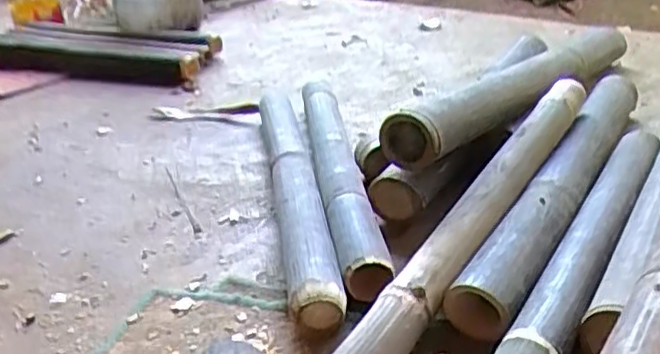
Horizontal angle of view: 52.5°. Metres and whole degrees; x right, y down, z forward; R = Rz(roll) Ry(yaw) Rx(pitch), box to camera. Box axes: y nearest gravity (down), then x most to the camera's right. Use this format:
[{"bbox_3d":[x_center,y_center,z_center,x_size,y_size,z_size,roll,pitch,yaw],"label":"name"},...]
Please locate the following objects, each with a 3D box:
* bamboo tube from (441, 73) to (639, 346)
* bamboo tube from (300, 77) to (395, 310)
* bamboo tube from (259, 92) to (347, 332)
[{"bbox_3d":[0.326,-0.003,0.921,0.068,0.066,0.650,13,34,31],"label":"bamboo tube"},{"bbox_3d":[0.010,-0.017,1.036,0.062,0.057,0.667,-8,29,-3],"label":"bamboo tube"},{"bbox_3d":[-0.055,0.011,0.995,0.067,0.058,0.620,-9,29,-5],"label":"bamboo tube"}]

